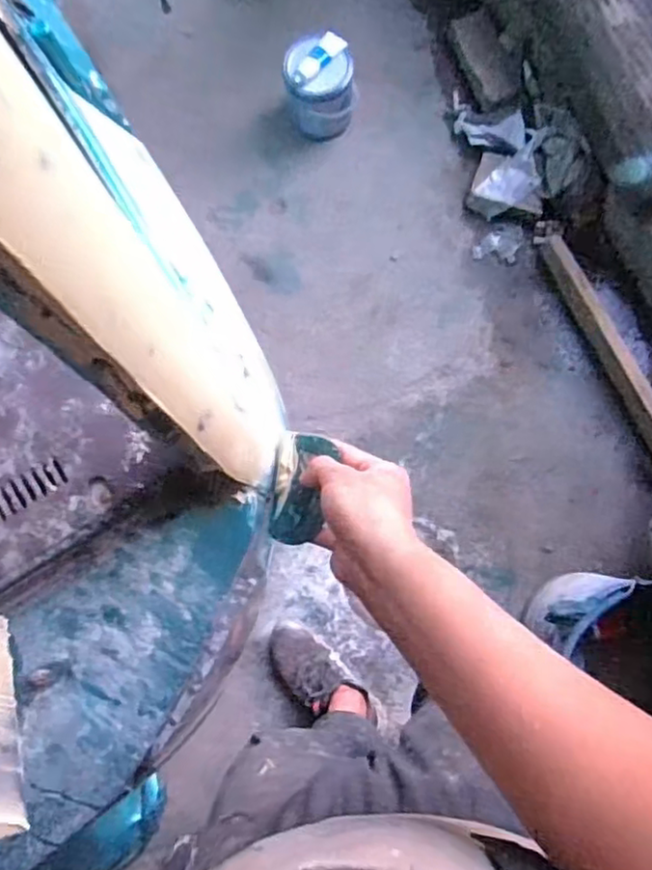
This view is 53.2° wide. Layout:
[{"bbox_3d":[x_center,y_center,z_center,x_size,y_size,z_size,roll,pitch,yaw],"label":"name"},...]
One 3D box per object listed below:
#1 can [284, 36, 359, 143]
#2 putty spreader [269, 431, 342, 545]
[{"bbox_3d":[-0.007,-0.788,1.502,0.158,0.186,0.166,-2,82,3],"label":"can"},{"bbox_3d":[-0.021,0.048,0.559,0.047,0.006,0.096,14,100,15],"label":"putty spreader"}]

